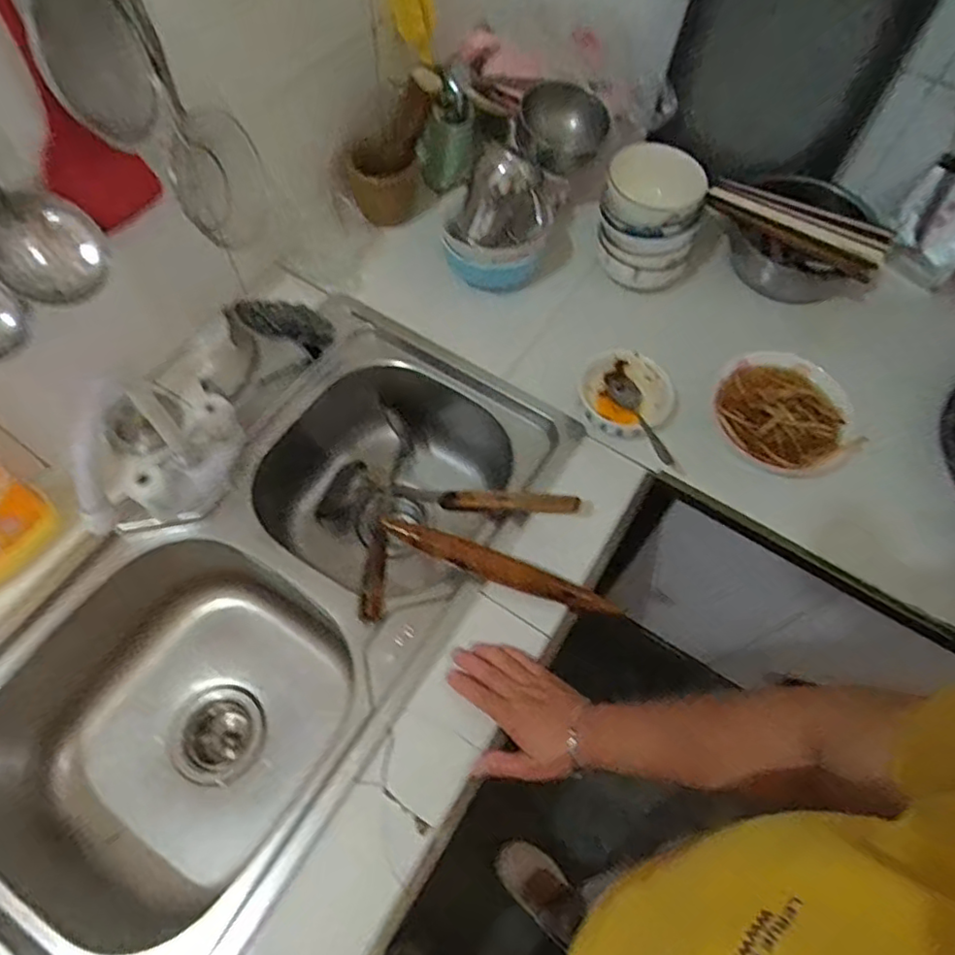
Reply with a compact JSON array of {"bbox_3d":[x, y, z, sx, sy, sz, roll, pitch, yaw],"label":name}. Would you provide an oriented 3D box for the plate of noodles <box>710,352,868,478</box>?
[{"bbox_3d":[0.363,-0.075,0.759,0.159,0.042,0.143,14,64,5],"label":"plate of noodles"}]

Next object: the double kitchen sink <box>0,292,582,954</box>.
[{"bbox_3d":[-0.237,0.155,0.769,0.395,0.218,0.734,32,66,13],"label":"double kitchen sink"}]

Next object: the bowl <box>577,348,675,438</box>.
[{"bbox_3d":[0.179,-0.092,0.774,0.113,0.065,0.106,1,63,-2],"label":"bowl"}]

